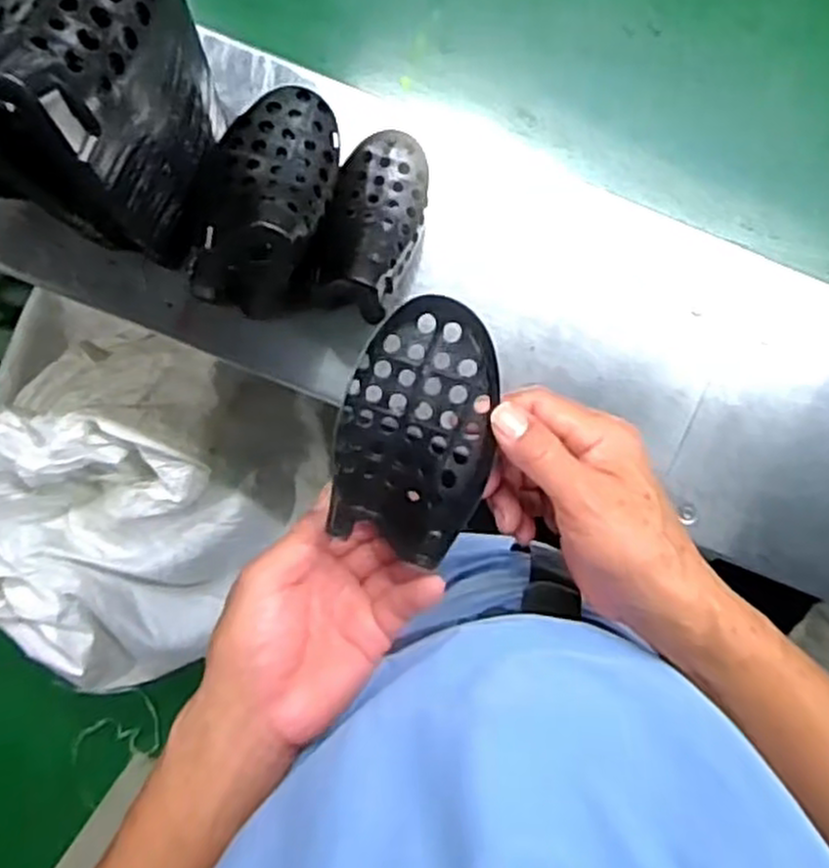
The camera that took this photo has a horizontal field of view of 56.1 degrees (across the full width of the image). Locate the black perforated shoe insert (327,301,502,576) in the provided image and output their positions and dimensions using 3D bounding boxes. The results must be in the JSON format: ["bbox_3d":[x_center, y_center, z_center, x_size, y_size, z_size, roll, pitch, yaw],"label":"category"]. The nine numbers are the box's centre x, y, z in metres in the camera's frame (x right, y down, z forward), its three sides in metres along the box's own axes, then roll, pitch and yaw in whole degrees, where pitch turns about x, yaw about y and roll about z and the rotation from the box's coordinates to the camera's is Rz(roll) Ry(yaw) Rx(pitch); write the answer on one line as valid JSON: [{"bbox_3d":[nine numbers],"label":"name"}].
[{"bbox_3d":[-0.001,-0.004,0.411,0.080,0.047,0.131,7,99,1],"label":"black perforated shoe insert"}]

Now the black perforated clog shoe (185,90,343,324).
[{"bbox_3d":[-0.101,-0.149,0.480,0.093,0.075,0.145,13,99,-1],"label":"black perforated clog shoe"}]

